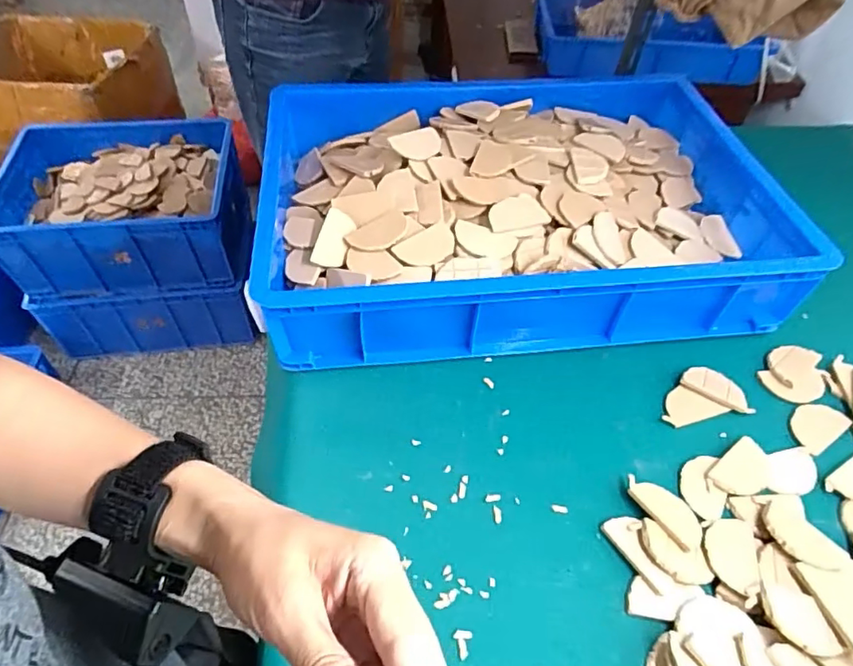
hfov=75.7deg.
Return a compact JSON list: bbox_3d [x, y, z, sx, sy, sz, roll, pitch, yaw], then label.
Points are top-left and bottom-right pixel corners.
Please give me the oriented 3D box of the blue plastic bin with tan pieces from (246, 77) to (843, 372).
[{"bbox_3d":[0.111,-0.170,0.707,0.582,0.117,0.412,-4,51,-6],"label":"blue plastic bin with tan pieces"}]

